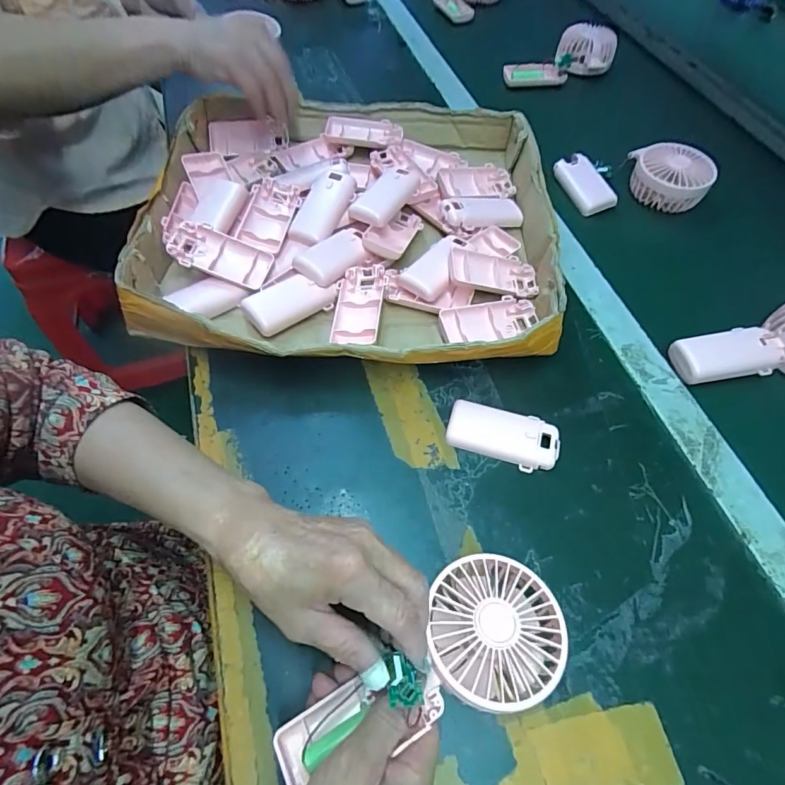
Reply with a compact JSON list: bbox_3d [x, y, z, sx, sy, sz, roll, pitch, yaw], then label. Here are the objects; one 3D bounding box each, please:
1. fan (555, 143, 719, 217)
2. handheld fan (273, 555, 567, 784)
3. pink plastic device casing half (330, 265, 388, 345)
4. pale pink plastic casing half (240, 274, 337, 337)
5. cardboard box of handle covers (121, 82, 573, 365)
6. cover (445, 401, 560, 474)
[{"bbox_3d":[0.290,-0.265,0.554,0.159,0.047,0.085,1,59,-1],"label":"fan"},{"bbox_3d":[0.019,0.161,0.265,0.181,0.031,0.079,-25,63,-12],"label":"handheld fan"},{"bbox_3d":[-0.032,-0.085,0.433,0.046,0.017,0.090,8,59,3],"label":"pink plastic device casing half"},{"bbox_3d":[-0.096,-0.086,0.429,0.082,0.021,0.039,-29,64,-18],"label":"pale pink plastic casing half"},{"bbox_3d":[-0.041,-0.188,0.486,0.391,0.066,0.383,1,59,-1],"label":"cardboard box of handle covers"},{"bbox_3d":[0.094,0.035,0.386,0.091,0.015,0.045,19,60,10],"label":"cover"}]

